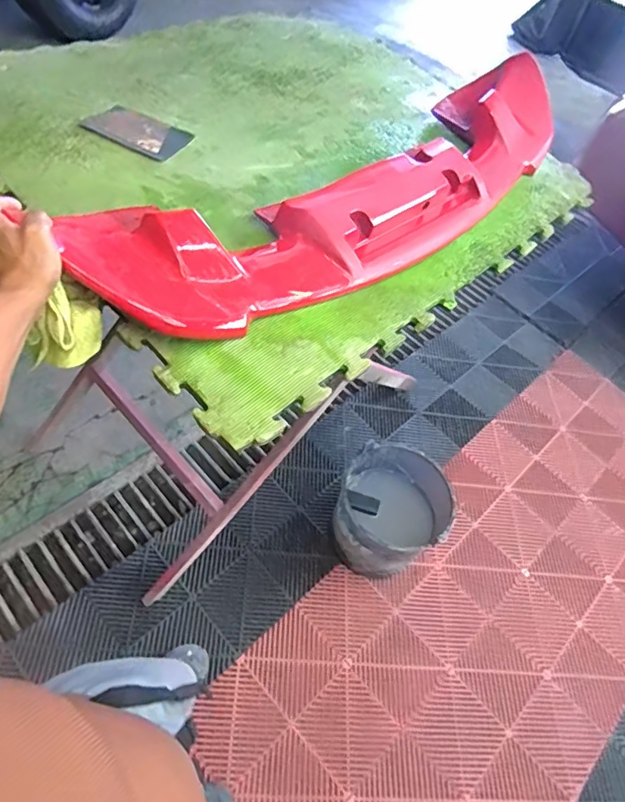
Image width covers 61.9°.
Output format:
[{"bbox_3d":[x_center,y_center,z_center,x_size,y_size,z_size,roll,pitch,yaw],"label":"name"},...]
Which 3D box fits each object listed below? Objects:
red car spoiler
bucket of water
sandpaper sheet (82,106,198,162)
[{"bbox_3d":[0.107,-0.352,0.845,0.997,0.120,0.247,-34,64,-30],"label":"red car spoiler"},{"bbox_3d":[0.212,0.320,1.449,0.280,0.295,0.297,6,54,-8],"label":"bucket of water"},{"bbox_3d":[-0.289,-0.449,0.867,0.149,0.009,0.116,22,51,-9],"label":"sandpaper sheet"}]

